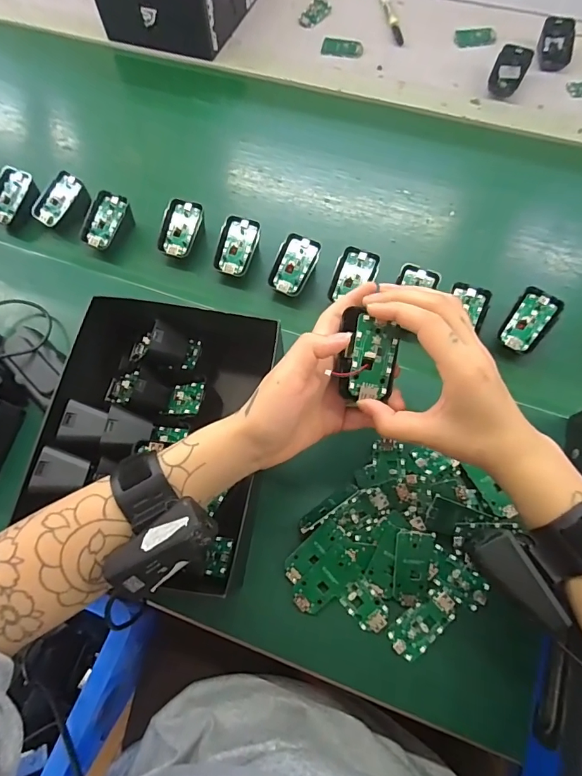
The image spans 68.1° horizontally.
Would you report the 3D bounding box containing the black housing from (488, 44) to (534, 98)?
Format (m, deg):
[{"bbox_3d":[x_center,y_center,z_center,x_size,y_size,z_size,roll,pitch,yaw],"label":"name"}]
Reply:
[{"bbox_3d":[0.311,-0.450,0.614,0.044,0.037,0.060,22,69,10],"label":"black housing"}]

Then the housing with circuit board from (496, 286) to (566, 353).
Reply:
[{"bbox_3d":[0.250,-0.070,0.451,0.040,0.010,0.069,36,92,17],"label":"housing with circuit board"}]

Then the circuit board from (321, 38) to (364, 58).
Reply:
[{"bbox_3d":[0.081,-0.530,0.669,0.064,0.004,0.040,9,67,5],"label":"circuit board"}]

